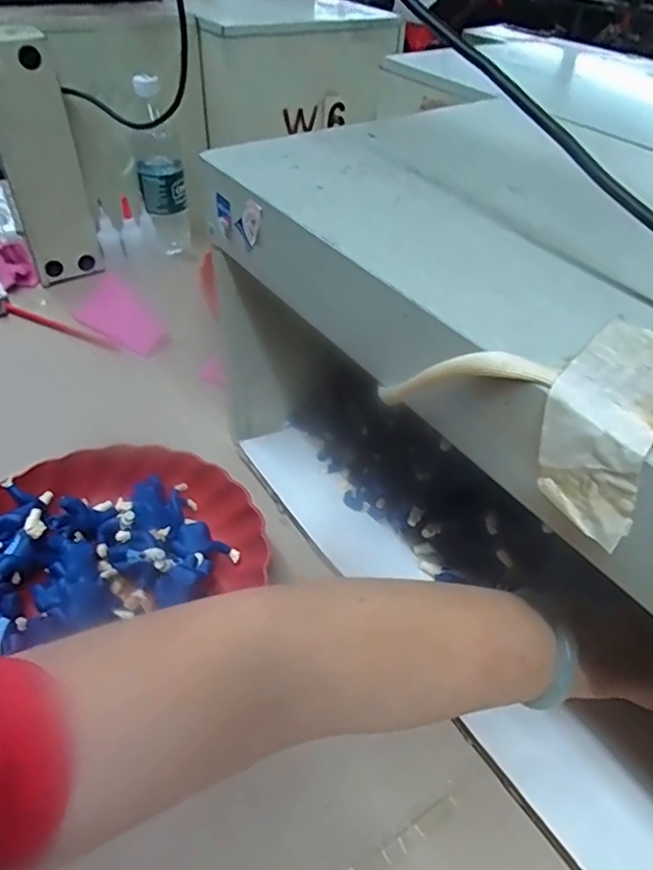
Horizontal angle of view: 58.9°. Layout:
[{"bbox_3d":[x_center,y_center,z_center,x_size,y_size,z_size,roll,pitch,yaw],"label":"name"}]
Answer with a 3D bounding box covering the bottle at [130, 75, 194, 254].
[{"bbox_3d":[-0.239,-0.380,0.831,0.066,0.221,0.079,-9,45,-11],"label":"bottle"}]

